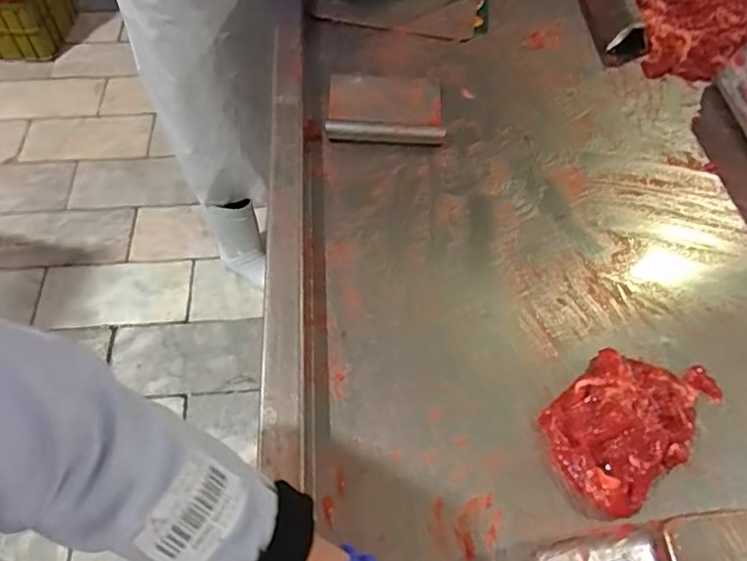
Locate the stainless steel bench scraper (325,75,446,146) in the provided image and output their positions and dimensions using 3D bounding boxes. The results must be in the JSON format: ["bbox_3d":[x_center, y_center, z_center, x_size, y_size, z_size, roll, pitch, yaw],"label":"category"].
[{"bbox_3d":[0.016,-0.230,0.795,0.148,0.023,0.130,3,57,-2],"label":"stainless steel bench scraper"}]

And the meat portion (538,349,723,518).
[{"bbox_3d":[0.245,0.122,0.571,0.190,0.044,0.113,-37,66,-24],"label":"meat portion"}]

